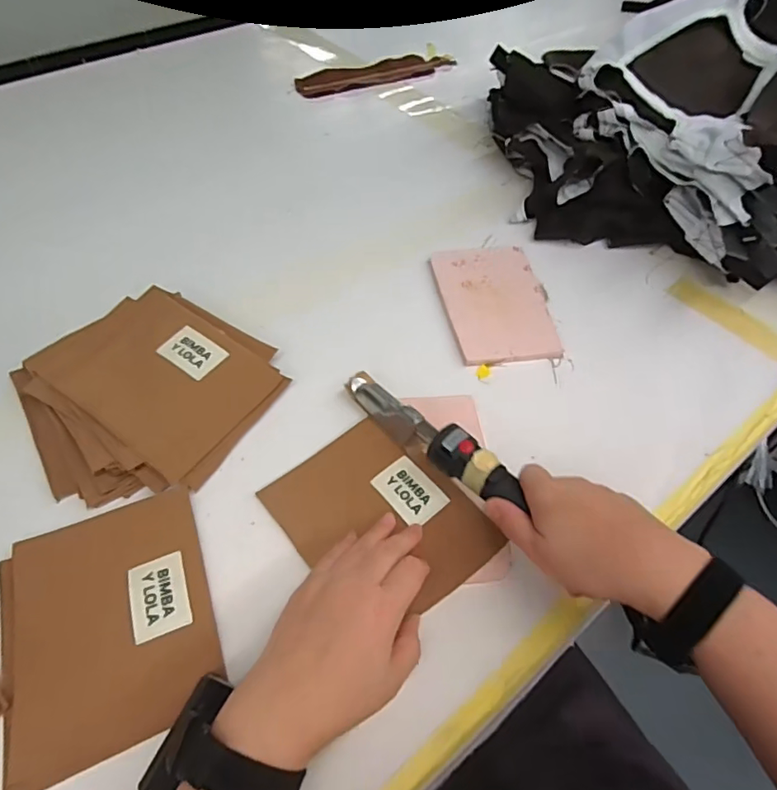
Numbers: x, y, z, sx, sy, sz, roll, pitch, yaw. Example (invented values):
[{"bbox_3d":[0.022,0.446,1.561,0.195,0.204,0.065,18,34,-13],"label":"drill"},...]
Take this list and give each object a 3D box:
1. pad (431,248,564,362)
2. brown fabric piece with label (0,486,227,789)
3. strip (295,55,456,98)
[{"bbox_3d":[0.120,-0.110,0.604,0.115,0.007,0.184,-6,54,-6],"label":"pad"},{"bbox_3d":[-0.210,0.167,0.397,0.145,0.005,0.177,-18,56,-14],"label":"brown fabric piece with label"},{"bbox_3d":[-0.025,-0.605,0.995,0.304,0.013,0.078,-18,56,-14],"label":"strip"}]

